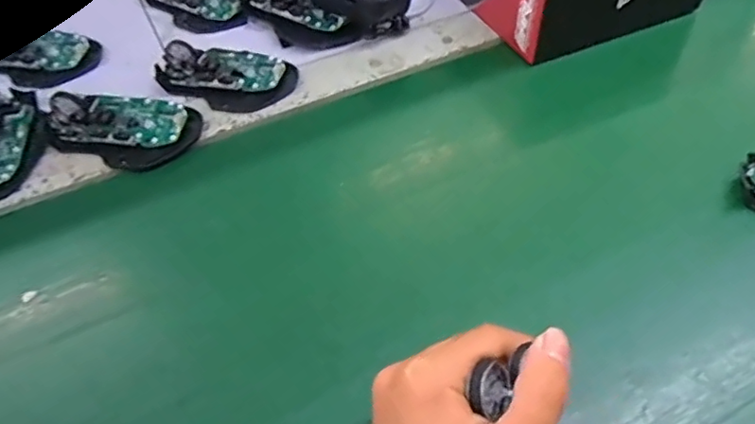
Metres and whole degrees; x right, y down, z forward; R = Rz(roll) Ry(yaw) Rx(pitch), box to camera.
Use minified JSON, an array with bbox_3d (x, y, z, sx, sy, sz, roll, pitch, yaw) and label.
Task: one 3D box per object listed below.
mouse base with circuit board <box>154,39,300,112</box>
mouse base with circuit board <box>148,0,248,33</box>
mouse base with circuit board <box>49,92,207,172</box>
[{"bbox_3d":[-0.124,-0.119,0.477,0.105,0.023,0.066,18,56,16],"label":"mouse base with circuit board"},{"bbox_3d":[-0.173,-0.202,0.552,0.112,0.025,0.056,28,57,23],"label":"mouse base with circuit board"},{"bbox_3d":[-0.196,-0.069,0.434,0.110,0.026,0.064,8,54,9],"label":"mouse base with circuit board"}]

